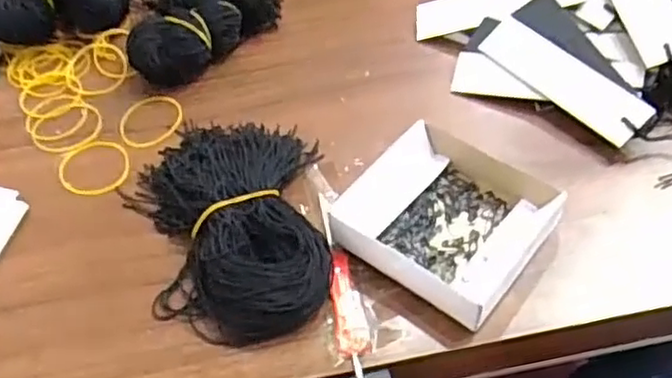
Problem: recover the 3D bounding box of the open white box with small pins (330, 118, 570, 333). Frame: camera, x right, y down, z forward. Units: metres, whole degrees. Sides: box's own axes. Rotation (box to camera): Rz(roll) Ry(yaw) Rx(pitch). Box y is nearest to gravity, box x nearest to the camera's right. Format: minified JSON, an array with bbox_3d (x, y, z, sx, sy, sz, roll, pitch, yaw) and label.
[{"bbox_3d":[0.067,0.014,0.406,0.105,0.024,0.110,31,60,27],"label":"open white box with small pins"}]

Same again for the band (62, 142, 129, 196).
[{"bbox_3d":[-0.167,-0.017,0.465,0.047,0.004,0.051,-3,51,4],"label":"band"}]

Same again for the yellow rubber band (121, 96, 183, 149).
[{"bbox_3d":[-0.134,-0.050,0.489,0.045,0.004,0.051,-11,50,-3],"label":"yellow rubber band"}]

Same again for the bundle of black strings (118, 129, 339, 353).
[{"bbox_3d":[-0.065,0.010,0.414,0.114,0.033,0.168,-16,51,-7],"label":"bundle of black strings"}]

